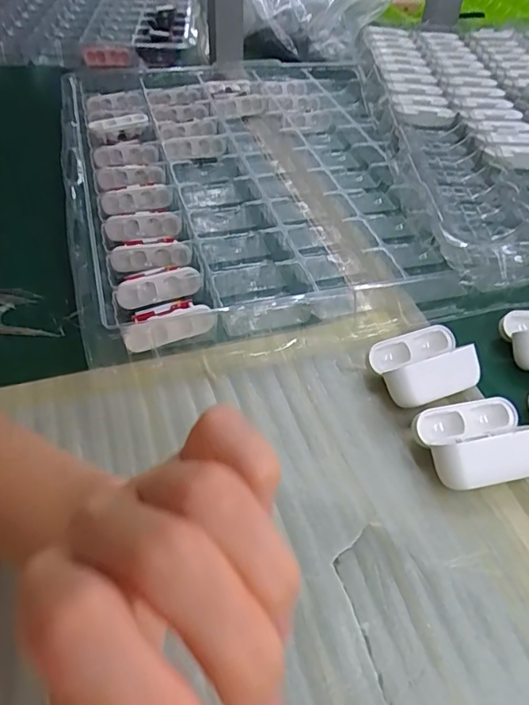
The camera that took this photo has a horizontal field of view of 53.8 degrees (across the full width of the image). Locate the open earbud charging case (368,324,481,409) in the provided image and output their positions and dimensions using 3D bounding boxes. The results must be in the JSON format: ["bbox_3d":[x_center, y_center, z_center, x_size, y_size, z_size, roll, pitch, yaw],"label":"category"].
[{"bbox_3d":[0.105,0.008,0.345,0.064,0.029,0.051,-15,50,-16],"label":"open earbud charging case"}]

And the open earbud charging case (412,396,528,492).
[{"bbox_3d":[0.125,0.051,0.302,0.066,0.030,0.052,-5,48,-8],"label":"open earbud charging case"}]

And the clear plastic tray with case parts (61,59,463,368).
[{"bbox_3d":[-0.017,-0.196,0.524,0.337,0.033,0.474,-8,48,-10],"label":"clear plastic tray with case parts"}]

